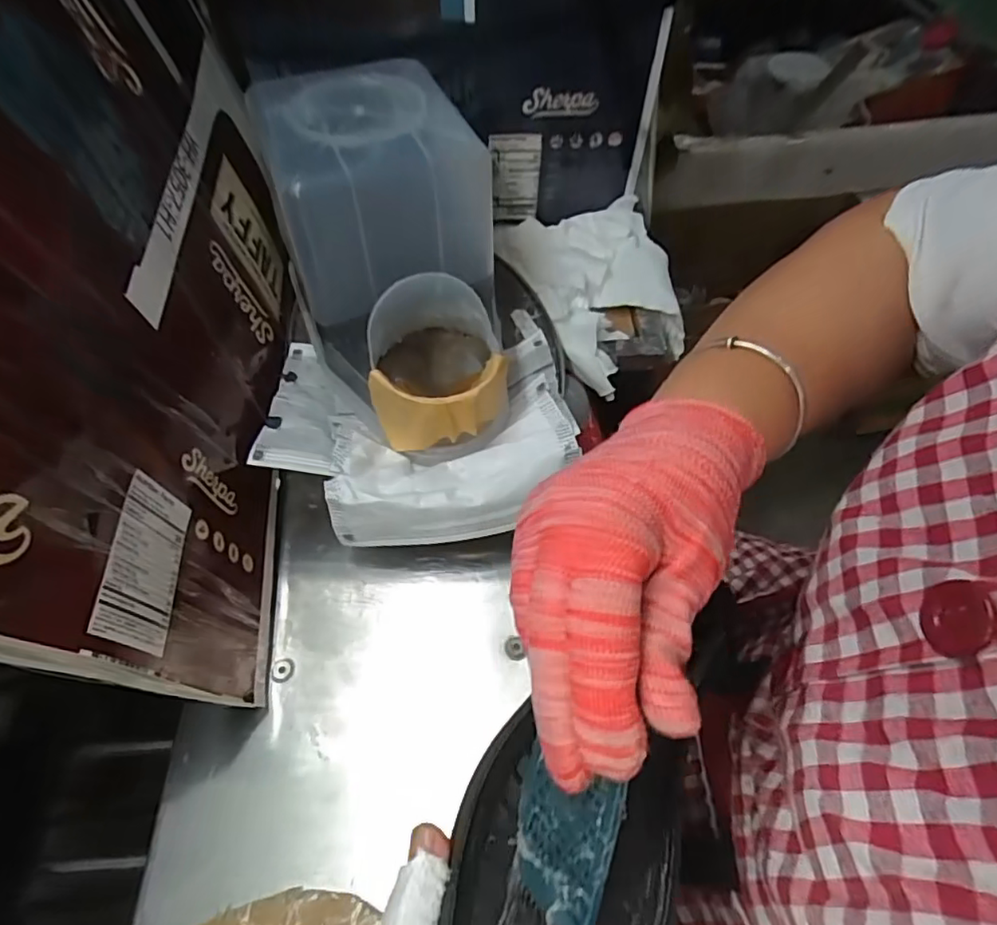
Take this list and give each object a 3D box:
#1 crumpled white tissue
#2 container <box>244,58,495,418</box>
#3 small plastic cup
[{"bbox_3d":[0.090,-0.155,0.527,0.150,0.046,0.210,-18,55,-9],"label":"crumpled white tissue"},{"bbox_3d":[-0.087,-0.175,0.431,0.135,0.154,0.159,-19,55,-10],"label":"container"},{"bbox_3d":[-0.040,-0.069,0.394,0.093,0.084,0.094,-9,54,-3],"label":"small plastic cup"}]

